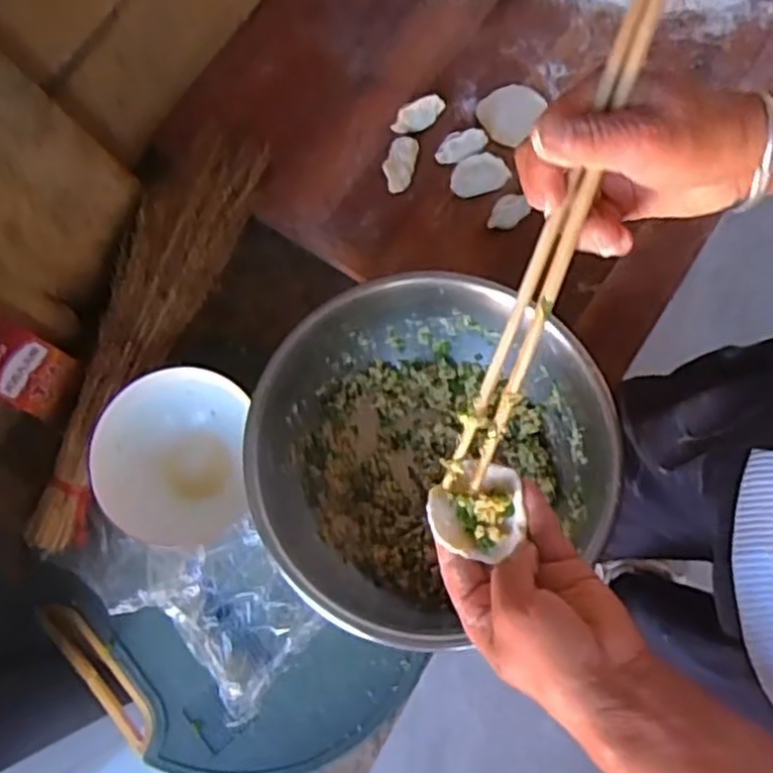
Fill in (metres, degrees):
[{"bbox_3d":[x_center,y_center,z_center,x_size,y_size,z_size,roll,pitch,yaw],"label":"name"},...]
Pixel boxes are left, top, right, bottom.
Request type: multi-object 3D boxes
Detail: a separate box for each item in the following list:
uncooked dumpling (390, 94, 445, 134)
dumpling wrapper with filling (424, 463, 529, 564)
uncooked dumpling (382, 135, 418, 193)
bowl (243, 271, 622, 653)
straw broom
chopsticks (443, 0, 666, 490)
[{"bbox_3d":[0.030,-0.248,0.675,0.052,0.021,0.020,-24,78,-4],"label":"uncooked dumpling"},{"bbox_3d":[0.051,0.069,0.425,0.051,0.013,0.052,3,77,2],"label":"dumpling wrapper with filling"},{"bbox_3d":[0.012,-0.201,0.666,0.024,0.025,0.054,14,78,4],"label":"uncooked dumpling"},{"bbox_3d":[0.029,0.049,0.583,0.263,0.109,0.241,0,77,1],"label":"bowl"},{"bbox_3d":[-0.212,-0.051,0.633,0.080,0.048,0.394,22,79,6],"label":"straw broom"},{"bbox_3d":[0.081,-0.065,0.367,0.018,0.015,0.255,21,105,6],"label":"chopsticks"}]

